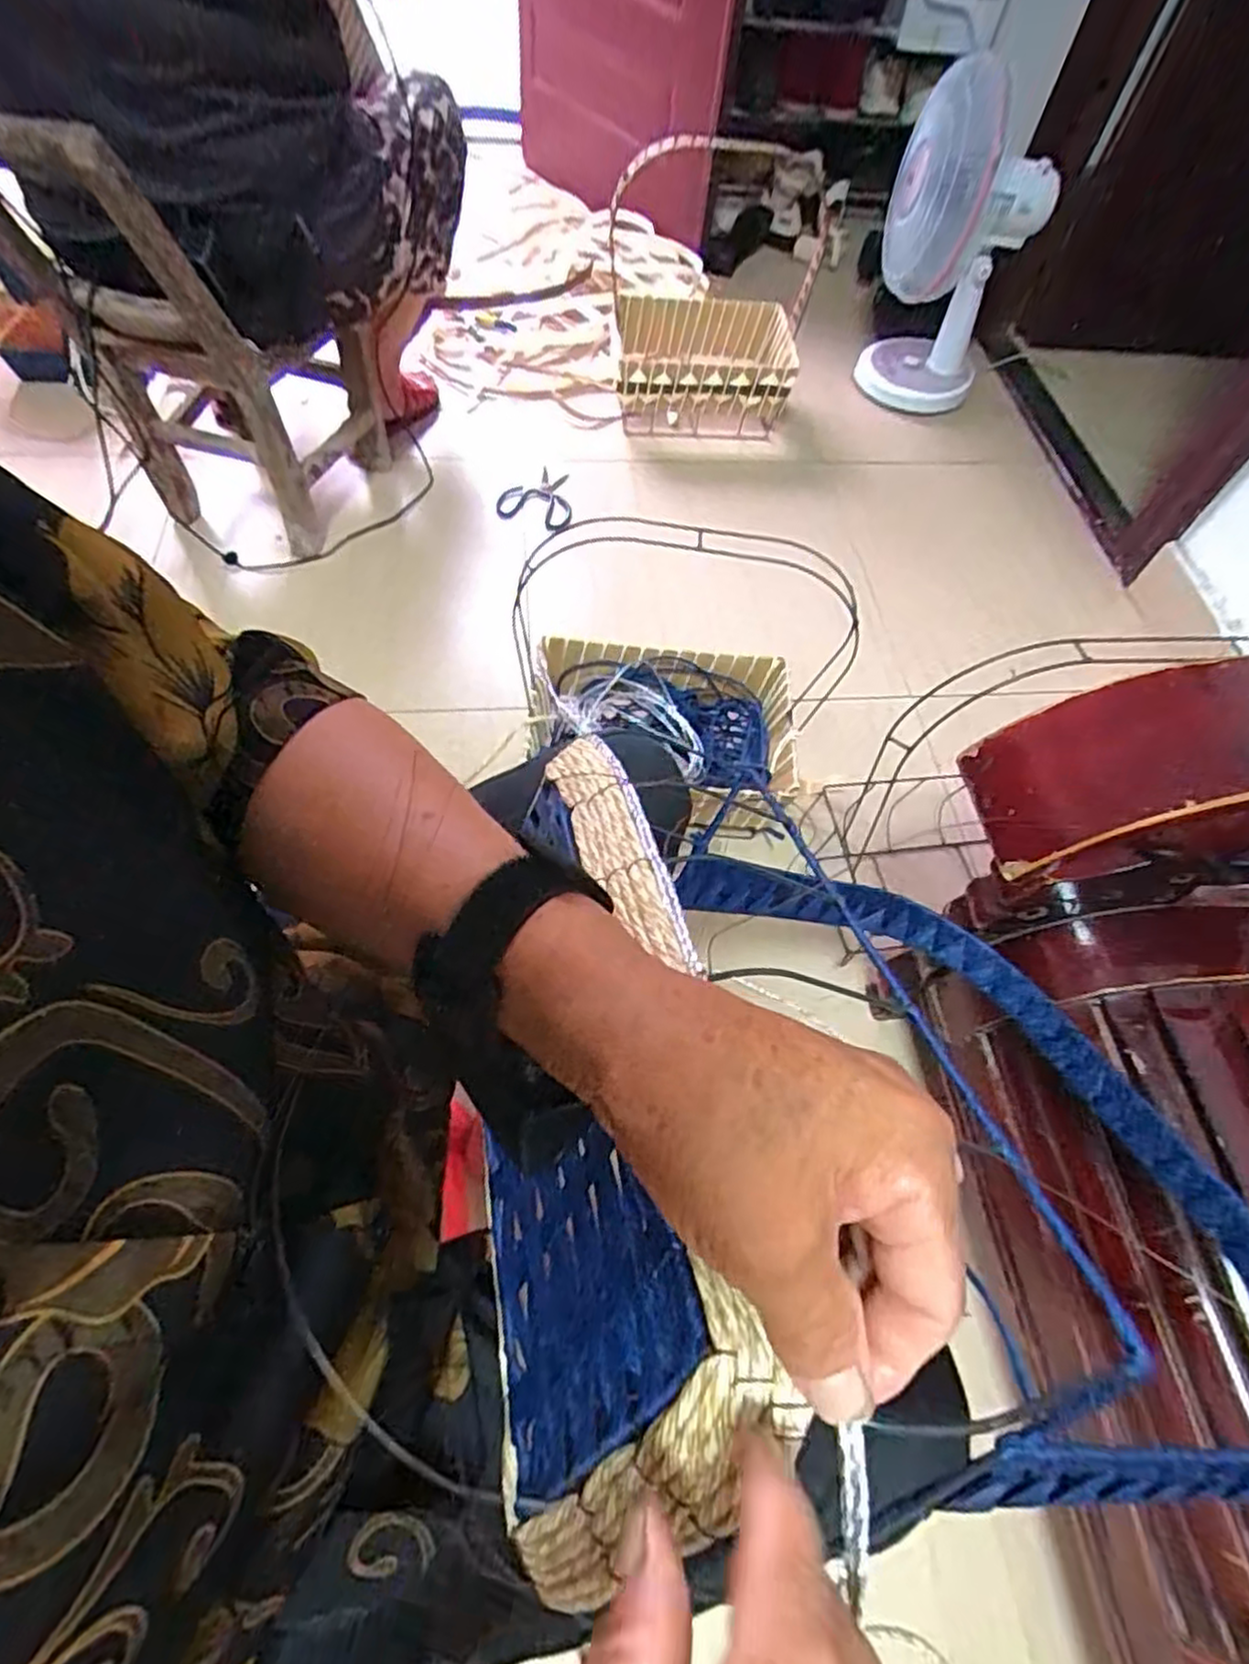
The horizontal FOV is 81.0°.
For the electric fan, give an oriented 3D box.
[{"bbox_3d":[0.648,-1.173,1.459,0.306,0.468,0.351,21,62,8],"label":"electric fan"}]

